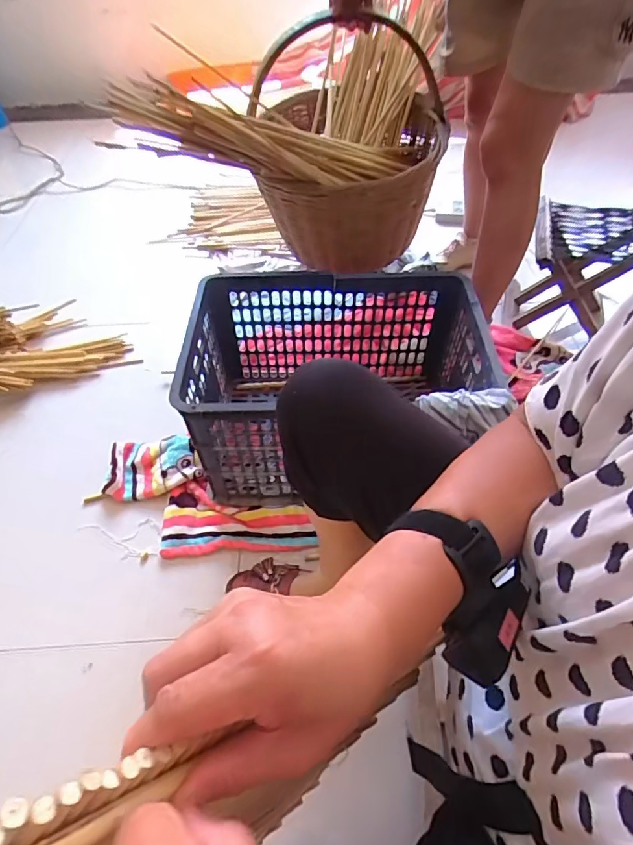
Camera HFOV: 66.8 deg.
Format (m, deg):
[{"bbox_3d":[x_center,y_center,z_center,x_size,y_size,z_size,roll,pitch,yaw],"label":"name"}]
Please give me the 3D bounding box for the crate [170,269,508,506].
[{"bbox_3d":[0.033,-0.071,0.876,0.484,0.271,0.329,-2,50,1],"label":"crate"}]

